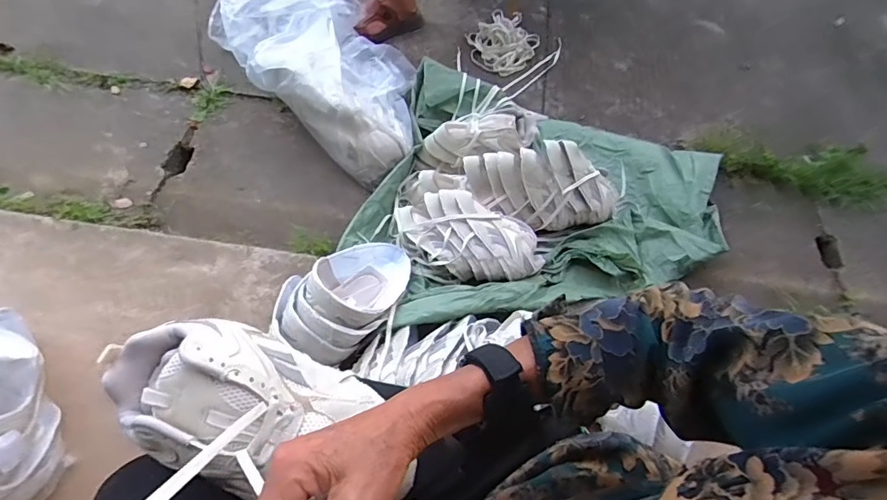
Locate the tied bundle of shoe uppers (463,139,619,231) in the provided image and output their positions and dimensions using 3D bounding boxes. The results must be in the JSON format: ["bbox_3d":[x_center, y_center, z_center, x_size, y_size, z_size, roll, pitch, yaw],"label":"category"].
[{"bbox_3d":[0.187,-0.126,0.897,0.281,0.099,0.128,-2,63,-3],"label":"tied bundle of shoe uppers"}]

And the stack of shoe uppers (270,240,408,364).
[{"bbox_3d":[-0.154,0.075,0.788,0.247,0.086,0.165,-25,67,-14],"label":"stack of shoe uppers"}]

